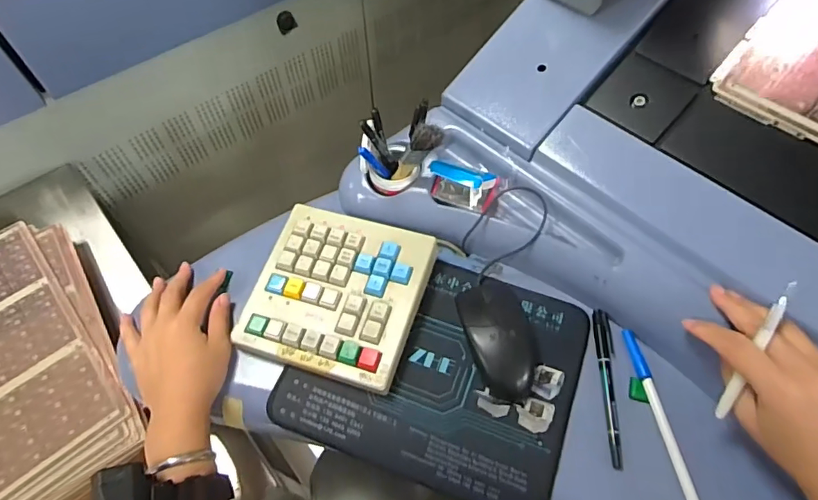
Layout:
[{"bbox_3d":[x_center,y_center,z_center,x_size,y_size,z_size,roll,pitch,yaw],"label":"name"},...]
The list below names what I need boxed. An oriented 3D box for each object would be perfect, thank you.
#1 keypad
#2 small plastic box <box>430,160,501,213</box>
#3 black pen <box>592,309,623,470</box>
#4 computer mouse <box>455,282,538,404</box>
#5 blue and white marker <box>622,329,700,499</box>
[{"bbox_3d":[-0.070,0.037,0.482,0.160,0.029,0.162,16,59,11],"label":"keypad"},{"bbox_3d":[0.056,-0.065,0.503,0.070,0.036,0.041,14,59,10],"label":"small plastic box"},{"bbox_3d":[0.182,0.121,0.447,0.017,0.010,0.140,3,57,3],"label":"black pen"},{"bbox_3d":[0.088,0.083,0.457,0.065,0.029,0.105,-13,58,-7],"label":"computer mouse"},{"bbox_3d":[0.219,0.146,0.428,0.013,0.009,0.160,-7,58,-4],"label":"blue and white marker"}]

